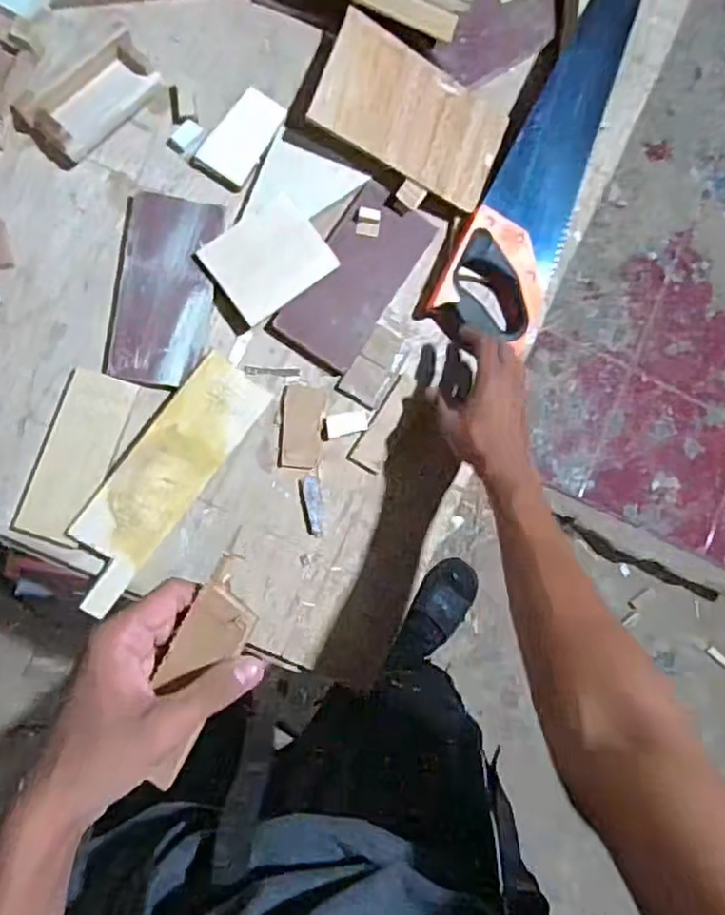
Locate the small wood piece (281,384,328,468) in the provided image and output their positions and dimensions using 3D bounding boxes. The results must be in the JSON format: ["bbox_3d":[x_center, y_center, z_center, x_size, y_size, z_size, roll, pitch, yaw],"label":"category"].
[{"bbox_3d":[-0.065,-0.032,0.696,0.044,0.004,0.086,9,87,-6],"label":"small wood piece"}]

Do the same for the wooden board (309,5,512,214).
[{"bbox_3d":[0.056,-0.363,0.692,0.203,0.005,0.134,22,76,-19],"label":"wooden board"}]

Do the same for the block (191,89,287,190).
[{"bbox_3d":[-0.127,-0.334,0.684,0.057,0.010,0.103,32,85,-5],"label":"block"}]

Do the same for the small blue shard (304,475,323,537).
[{"bbox_3d":[-0.052,0.052,0.699,0.018,0.005,0.065,-8,89,-7],"label":"small blue shard"}]

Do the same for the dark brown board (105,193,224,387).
[{"bbox_3d":[-0.204,-0.170,0.668,0.099,0.013,0.191,7,87,-6],"label":"dark brown board"}]

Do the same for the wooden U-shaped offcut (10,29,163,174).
[{"bbox_3d":[-0.277,-0.363,0.657,0.071,0.022,0.138,44,84,-3],"label":"wooden U-shaped offcut"}]

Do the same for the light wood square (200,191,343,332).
[{"bbox_3d":[-0.098,-0.206,0.680,0.114,0.012,0.092,-37,92,-7],"label":"light wood square"}]

